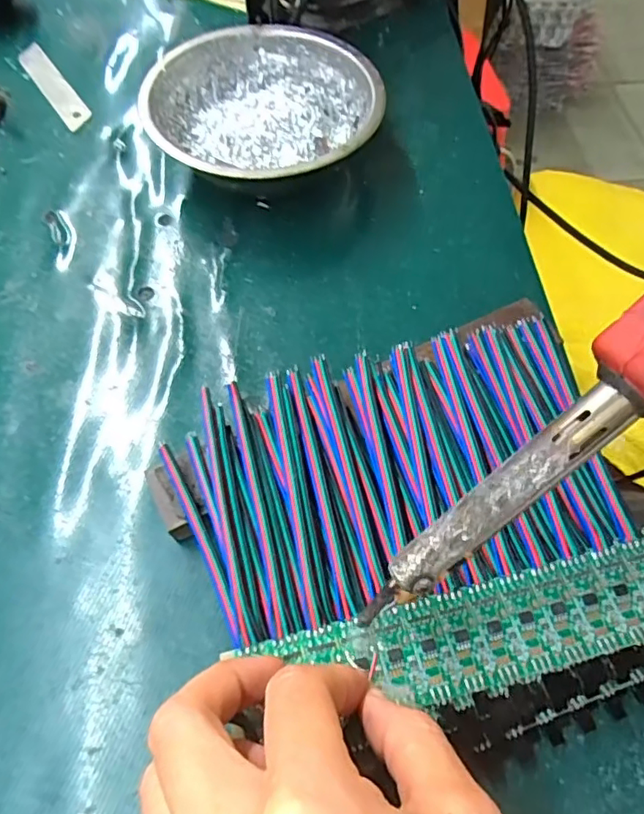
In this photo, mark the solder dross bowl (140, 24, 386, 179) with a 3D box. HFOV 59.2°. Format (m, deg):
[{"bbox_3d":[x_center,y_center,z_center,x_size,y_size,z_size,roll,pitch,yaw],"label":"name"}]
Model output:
[{"bbox_3d":[-0.032,-0.163,0.325,0.125,0.040,0.128,0,62,0],"label":"solder dross bowl"}]

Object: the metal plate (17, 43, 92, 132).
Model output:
[{"bbox_3d":[-0.179,-0.216,0.378,0.020,0.004,0.101,-31,66,-15],"label":"metal plate"}]

